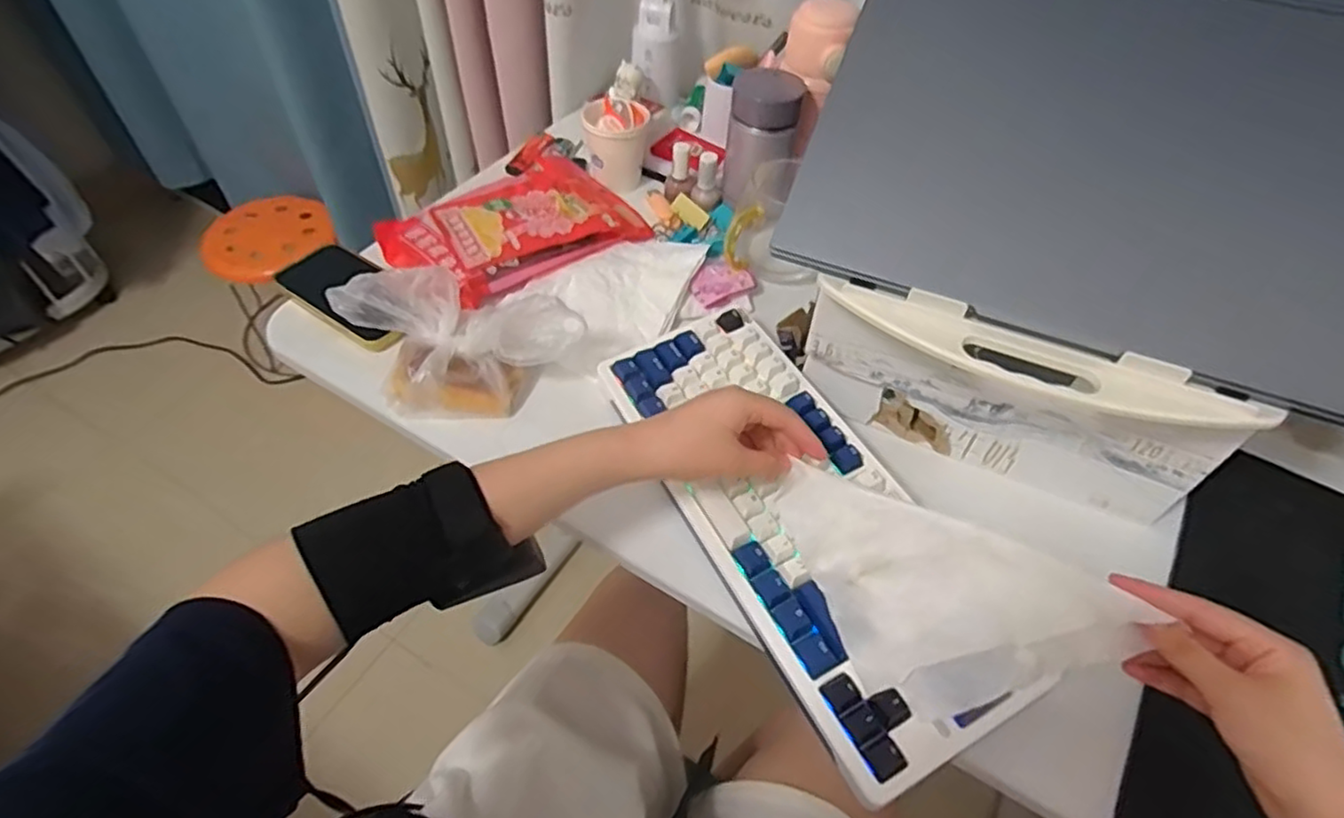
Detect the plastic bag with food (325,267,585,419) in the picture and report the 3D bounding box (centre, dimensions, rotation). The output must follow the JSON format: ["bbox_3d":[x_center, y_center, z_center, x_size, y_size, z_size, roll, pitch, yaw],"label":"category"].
[{"bbox_3d":[-0.180,-0.055,0.542,0.203,0.080,0.103,19,52,12],"label":"plastic bag with food"}]

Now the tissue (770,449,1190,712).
[{"bbox_3d":[0.149,0.111,0.400,0.199,0.065,0.095,27,54,18],"label":"tissue"}]

